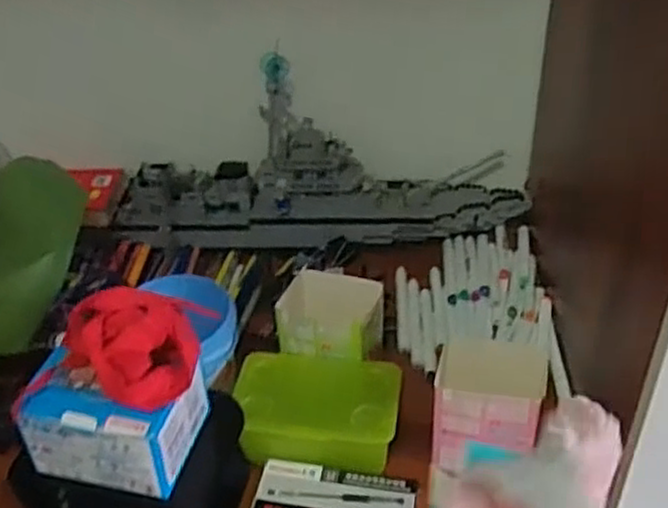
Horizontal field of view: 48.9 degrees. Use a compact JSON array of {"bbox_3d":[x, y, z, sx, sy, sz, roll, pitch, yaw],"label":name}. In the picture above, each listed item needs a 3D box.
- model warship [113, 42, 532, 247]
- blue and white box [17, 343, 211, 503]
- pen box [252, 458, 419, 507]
[{"bbox_3d":[-0.026,-0.117,1.000,0.573,0.209,0.111,1,38,6],"label":"model warship"},{"bbox_3d":[-0.198,0.141,0.665,0.133,0.095,0.107,5,39,11],"label":"blue and white box"},{"bbox_3d":[0.002,0.242,0.715,0.151,0.022,0.071,4,38,10],"label":"pen box"}]

